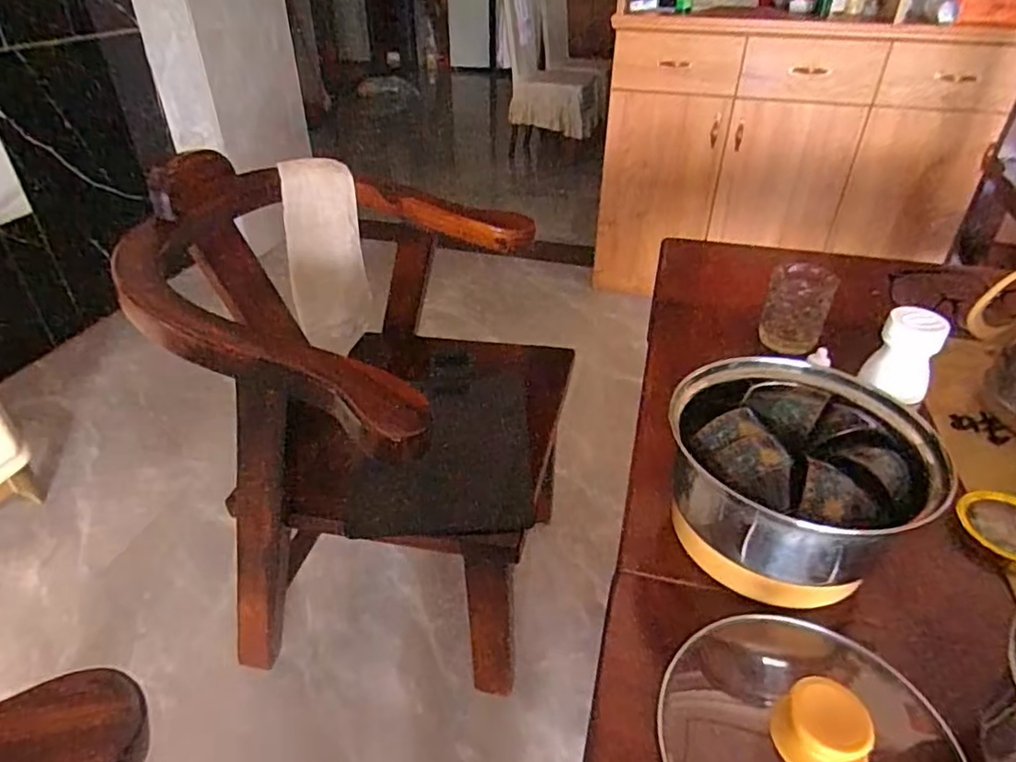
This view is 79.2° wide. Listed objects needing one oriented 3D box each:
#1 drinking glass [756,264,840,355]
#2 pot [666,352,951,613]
[{"bbox_3d":[0.299,-0.077,0.640,0.059,0.071,0.068,15,38,19],"label":"drinking glass"},{"bbox_3d":[0.184,0.063,0.413,0.146,0.094,0.151,0,36,0],"label":"pot"}]

